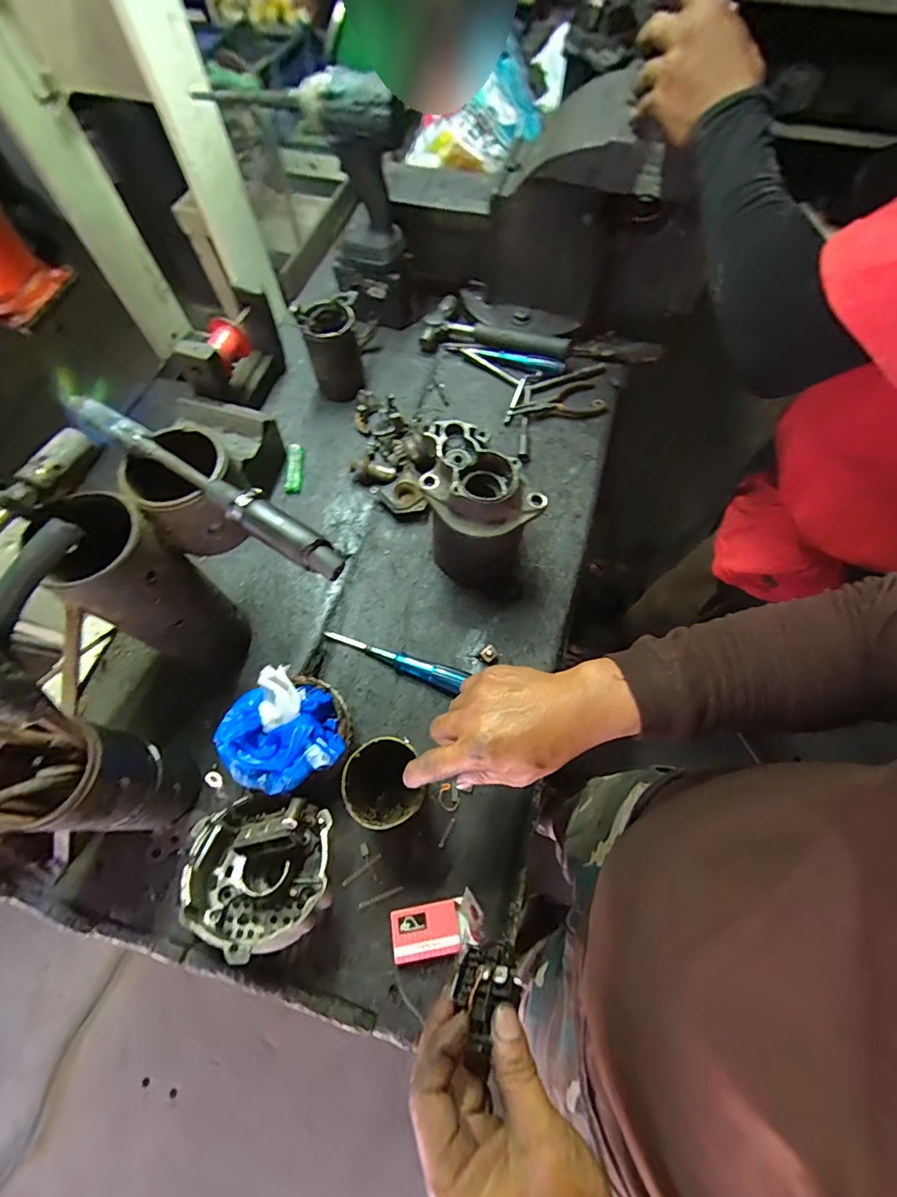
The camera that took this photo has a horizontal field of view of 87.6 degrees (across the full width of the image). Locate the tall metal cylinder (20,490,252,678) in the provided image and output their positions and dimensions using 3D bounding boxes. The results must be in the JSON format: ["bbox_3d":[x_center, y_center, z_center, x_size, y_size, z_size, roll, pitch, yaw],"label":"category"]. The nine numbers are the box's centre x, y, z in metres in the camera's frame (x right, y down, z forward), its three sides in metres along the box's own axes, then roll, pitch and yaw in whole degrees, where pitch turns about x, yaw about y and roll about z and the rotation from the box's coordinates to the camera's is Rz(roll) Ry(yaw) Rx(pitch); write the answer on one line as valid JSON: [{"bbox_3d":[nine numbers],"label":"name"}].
[{"bbox_3d":[-0.282,0.002,0.465,0.086,0.224,0.087,32,70,14],"label":"tall metal cylinder"}]

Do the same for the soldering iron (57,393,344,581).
[{"bbox_3d":[-0.194,-0.096,0.373,0.271,0.030,0.029,32,70,14],"label":"soldering iron"}]

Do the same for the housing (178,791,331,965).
[{"bbox_3d":[-0.168,0.245,0.426,0.120,0.077,0.113,0,66,1],"label":"housing"}]

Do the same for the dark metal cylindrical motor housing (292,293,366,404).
[{"bbox_3d":[-0.164,-0.372,0.690,0.074,0.123,0.102,5,66,3],"label":"dark metal cylindrical motor housing"}]

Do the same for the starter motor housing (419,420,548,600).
[{"bbox_3d":[0.028,-0.099,0.553,0.146,0.155,0.096,41,72,17],"label":"starter motor housing"}]

